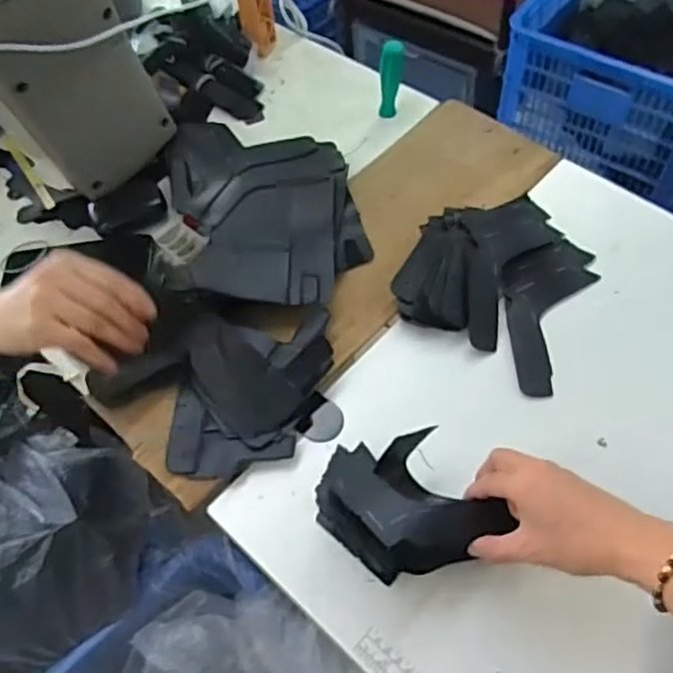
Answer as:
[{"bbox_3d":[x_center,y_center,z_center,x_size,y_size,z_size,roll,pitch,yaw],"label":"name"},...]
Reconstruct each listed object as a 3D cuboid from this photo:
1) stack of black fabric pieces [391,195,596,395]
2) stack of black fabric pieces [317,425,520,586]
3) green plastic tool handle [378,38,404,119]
[{"bbox_3d":[0.160,-0.061,0.638,0.166,0.046,0.171,28,64,20],"label":"stack of black fabric pieces"},{"bbox_3d":[0.052,0.131,0.517,0.130,0.071,0.096,-10,58,-2],"label":"stack of black fabric pieces"},{"bbox_3d":[0.064,-0.297,0.771,0.026,0.095,0.020,2,58,5],"label":"green plastic tool handle"}]

